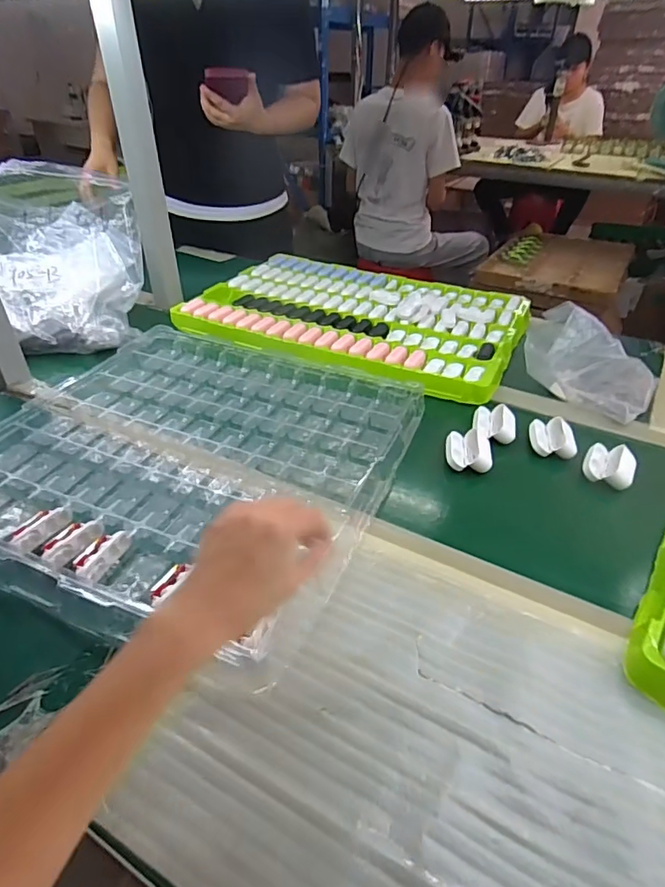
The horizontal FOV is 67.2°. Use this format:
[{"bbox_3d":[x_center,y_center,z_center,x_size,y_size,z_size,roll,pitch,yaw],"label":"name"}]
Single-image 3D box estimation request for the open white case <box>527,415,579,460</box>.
[{"bbox_3d":[0.283,-0.010,0.645,0.053,0.024,0.059,5,40,5],"label":"open white case"}]

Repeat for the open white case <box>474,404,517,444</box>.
[{"bbox_3d":[0.220,-0.029,0.677,0.054,0.023,0.064,6,42,19],"label":"open white case"}]

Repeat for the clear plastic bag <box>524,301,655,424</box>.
[{"bbox_3d":[0.365,-0.124,0.703,0.179,0.101,0.115,23,43,26],"label":"clear plastic bag"}]

